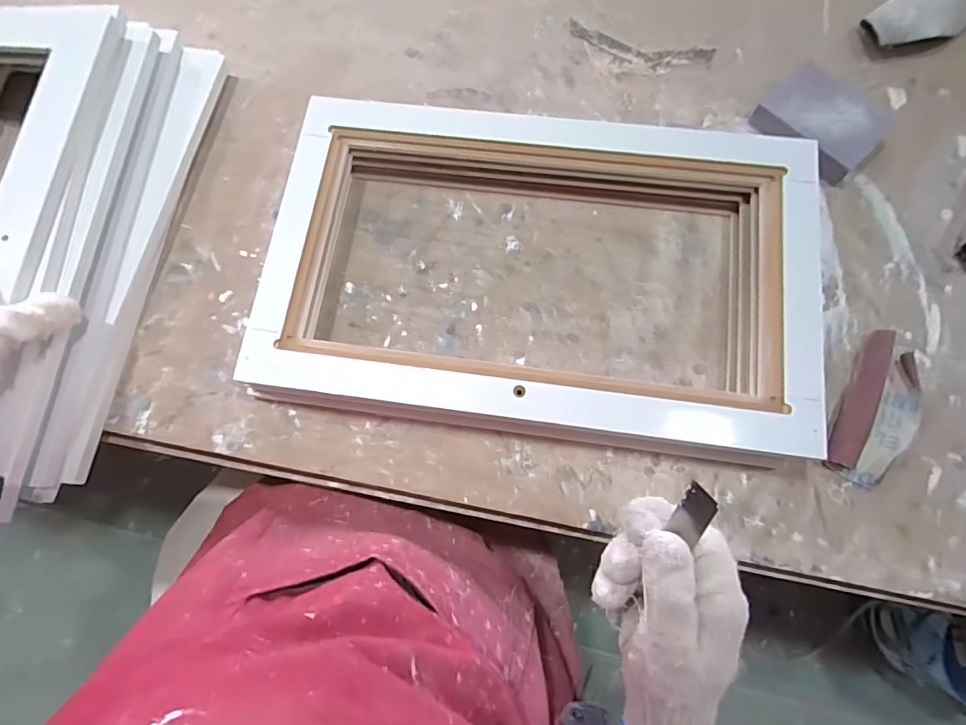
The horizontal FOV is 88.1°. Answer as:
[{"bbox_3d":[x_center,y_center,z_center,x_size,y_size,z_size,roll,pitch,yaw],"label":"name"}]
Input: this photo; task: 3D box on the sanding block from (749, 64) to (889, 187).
[{"bbox_3d":[0.302,-0.215,0.451,0.099,0.025,0.078,40,80,11],"label":"sanding block"}]

